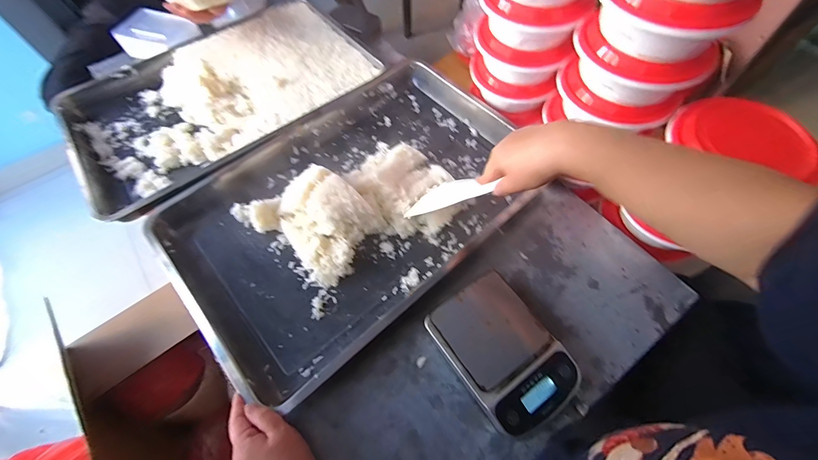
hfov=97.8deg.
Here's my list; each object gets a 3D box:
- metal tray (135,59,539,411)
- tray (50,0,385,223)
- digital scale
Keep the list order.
[{"bbox_3d":[-0.087,-0.058,0.605,0.582,0.059,0.405,-39,66,-17],"label":"metal tray"},{"bbox_3d":[-0.380,-0.287,0.743,0.587,0.050,0.400,-40,66,-18],"label":"tray"},{"bbox_3d":[0.128,0.163,0.483,0.136,0.041,0.190,-33,65,-15],"label":"digital scale"}]

